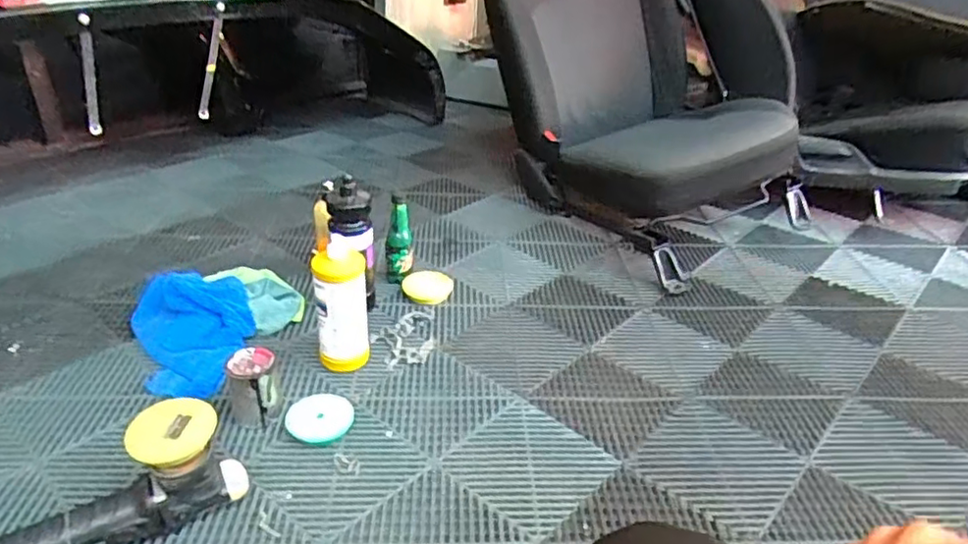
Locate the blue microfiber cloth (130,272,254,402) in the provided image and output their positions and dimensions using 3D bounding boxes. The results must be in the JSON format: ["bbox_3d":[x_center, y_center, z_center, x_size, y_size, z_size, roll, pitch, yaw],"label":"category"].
[{"bbox_3d":[-0.504,0.095,1.136,0.188,0.092,0.289,-15,36,-27],"label":"blue microfiber cloth"}]

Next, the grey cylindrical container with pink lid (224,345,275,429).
[{"bbox_3d":[-0.352,0.177,0.993,0.069,0.107,0.069,3,31,-2],"label":"grey cylindrical container with pink lid"}]

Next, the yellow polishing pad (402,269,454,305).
[{"bbox_3d":[-0.114,0.027,1.321,0.103,0.031,0.091,1,31,-5],"label":"yellow polishing pad"}]

